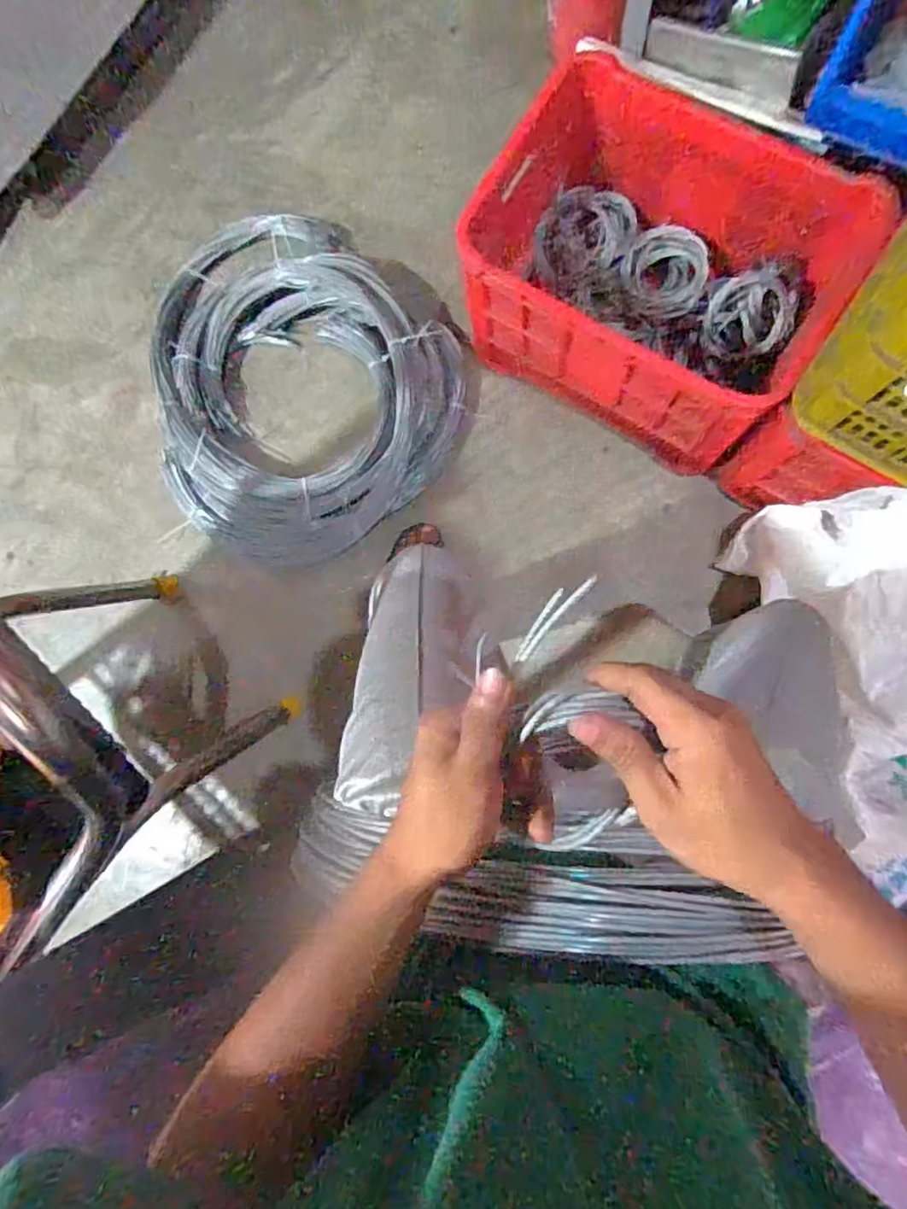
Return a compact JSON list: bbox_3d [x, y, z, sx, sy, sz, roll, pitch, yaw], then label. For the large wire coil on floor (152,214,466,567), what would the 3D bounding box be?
[{"bbox_3d":[-0.335,-0.429,1.182,0.596,0.082,0.681,-42,84,2],"label":"large wire coil on floor"}]

